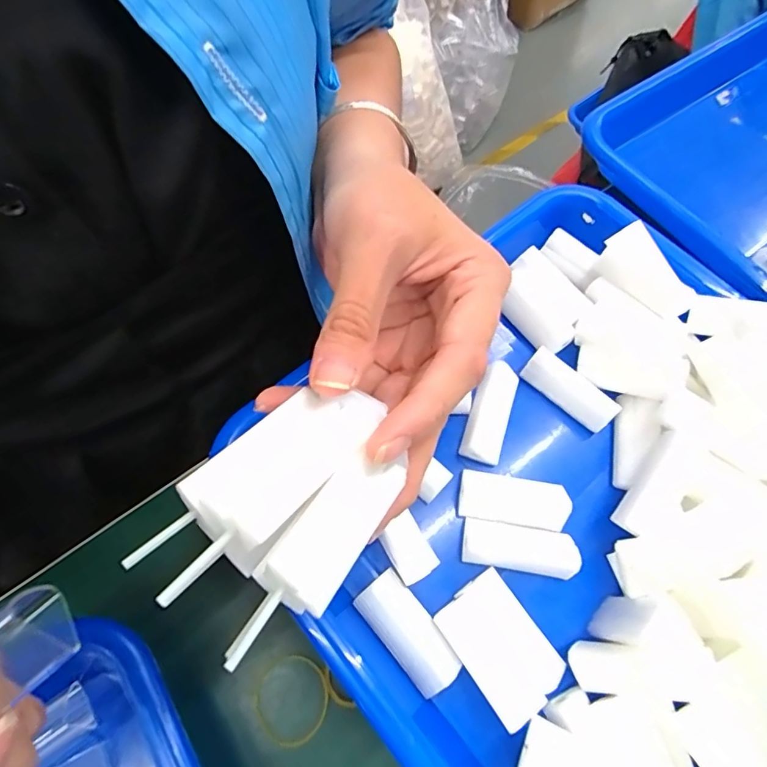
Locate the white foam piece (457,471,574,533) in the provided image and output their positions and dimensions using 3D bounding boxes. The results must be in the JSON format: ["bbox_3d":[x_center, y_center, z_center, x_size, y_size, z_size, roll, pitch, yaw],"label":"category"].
[{"bbox_3d":[0.057,0.051,0.214,0.045,0.008,0.020,10,67,2],"label":"white foam piece"}]

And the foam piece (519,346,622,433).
[{"bbox_3d":[0.086,0.003,0.228,0.045,0.019,0.011,42,72,15],"label":"foam piece"}]

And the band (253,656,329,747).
[{"bbox_3d":[-0.037,0.127,0.196,0.030,0.004,0.030,1,67,-2],"label":"band"}]

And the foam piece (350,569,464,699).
[{"bbox_3d":[0.010,0.097,0.191,0.020,0.010,0.045,-37,73,-16],"label":"foam piece"}]

